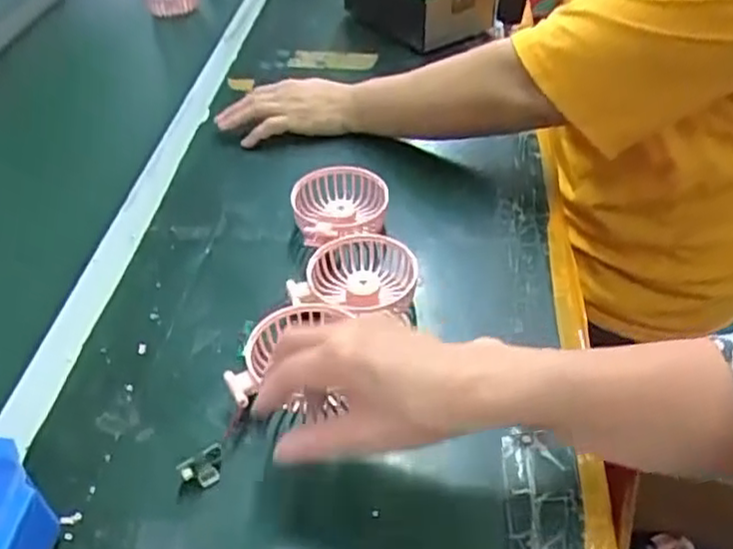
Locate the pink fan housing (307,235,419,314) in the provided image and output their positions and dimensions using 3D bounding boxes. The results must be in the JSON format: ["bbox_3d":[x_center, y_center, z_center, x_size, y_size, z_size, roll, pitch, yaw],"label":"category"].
[{"bbox_3d":[0.000,-0.003,0.589,0.103,0.029,0.084,-33,48,-27],"label":"pink fan housing"}]

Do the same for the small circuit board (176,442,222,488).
[{"bbox_3d":[-0.109,0.131,0.468,0.030,0.024,0.016,-23,45,-18],"label":"small circuit board"}]

